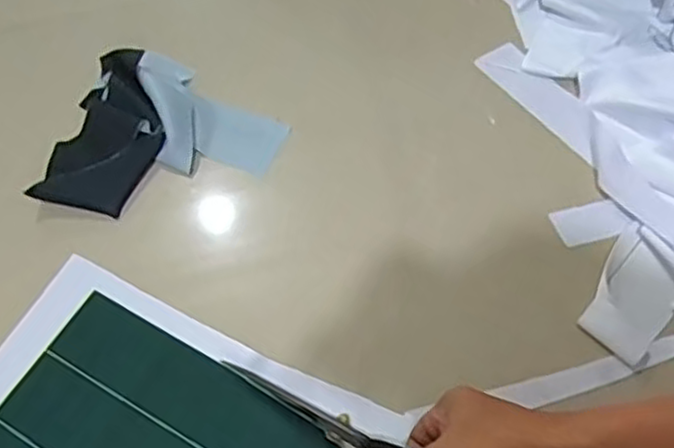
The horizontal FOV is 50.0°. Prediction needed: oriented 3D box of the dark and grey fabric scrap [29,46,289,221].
[{"bbox_3d":[-0.170,-0.094,0.659,0.223,0.044,0.145,-18,60,-6],"label":"dark and grey fabric scrap"}]

